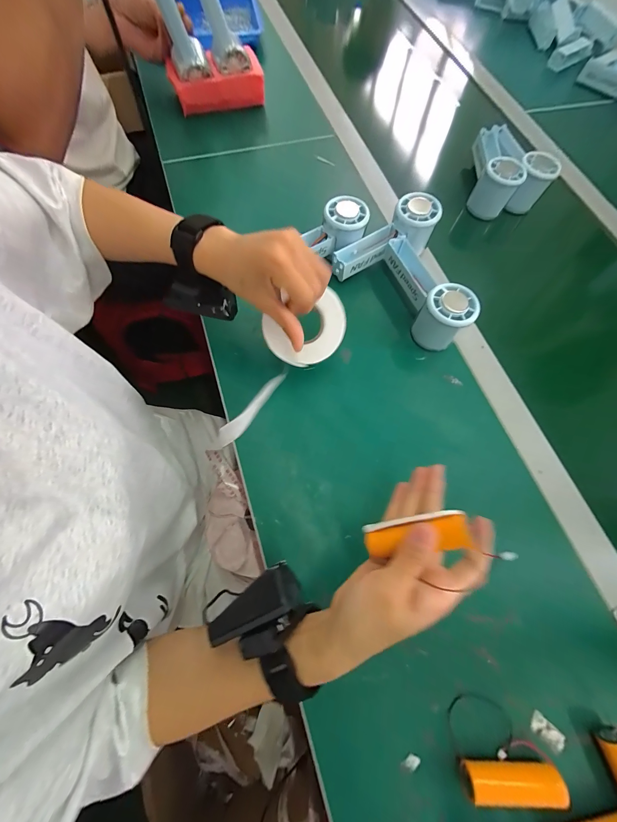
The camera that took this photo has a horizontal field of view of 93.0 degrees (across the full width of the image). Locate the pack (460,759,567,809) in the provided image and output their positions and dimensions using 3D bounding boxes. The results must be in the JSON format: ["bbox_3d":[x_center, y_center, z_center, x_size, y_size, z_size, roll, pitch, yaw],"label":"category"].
[{"bbox_3d":[0.157,0.286,0.225,0.074,0.019,0.019,5,70,-1],"label":"pack"}]

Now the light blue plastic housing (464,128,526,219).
[{"bbox_3d":[0.291,-0.382,0.461,0.057,0.057,0.151,12,70,1],"label":"light blue plastic housing"}]

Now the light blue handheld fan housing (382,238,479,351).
[{"bbox_3d":[0.142,-0.152,0.365,0.058,0.062,0.155,-17,72,-9],"label":"light blue handheld fan housing"}]

